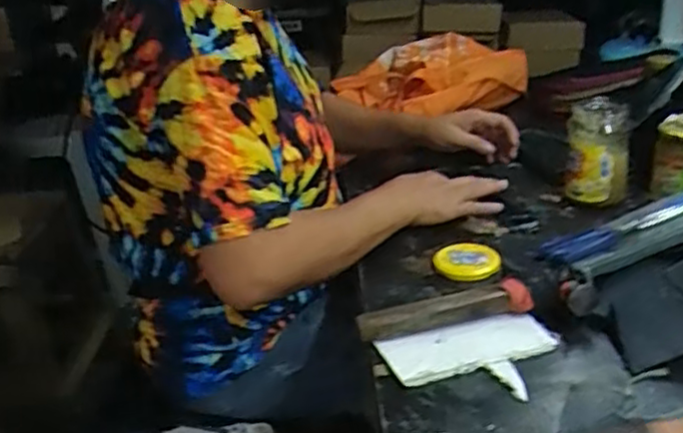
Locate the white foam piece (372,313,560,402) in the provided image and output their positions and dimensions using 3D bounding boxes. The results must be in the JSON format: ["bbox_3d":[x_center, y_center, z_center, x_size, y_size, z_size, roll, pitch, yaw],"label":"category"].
[{"bbox_3d":[0.121,0.129,0.624,0.158,0.014,0.097,-8,25,-4],"label":"white foam piece"}]

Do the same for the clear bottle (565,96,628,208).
[{"bbox_3d":[0.330,-0.086,0.889,0.072,0.129,0.073,4,27,22],"label":"clear bottle"}]

